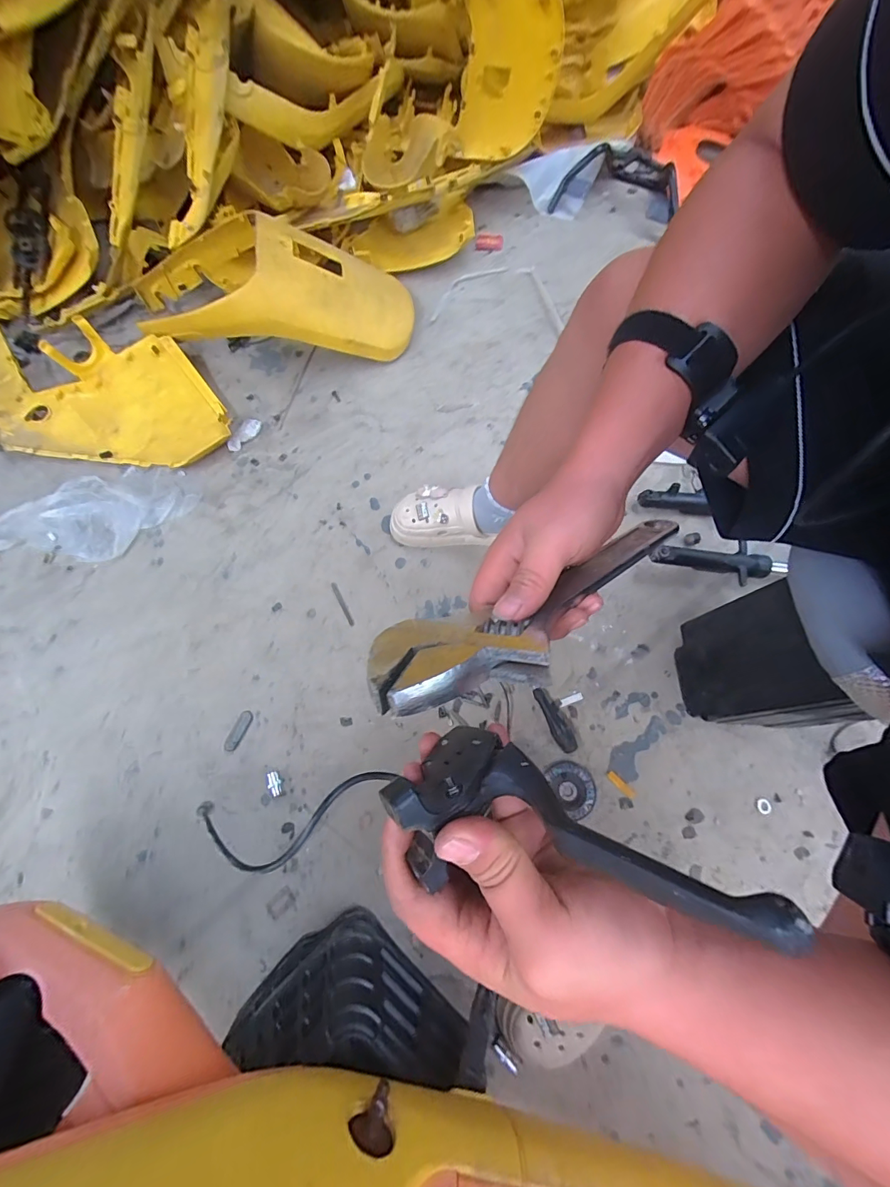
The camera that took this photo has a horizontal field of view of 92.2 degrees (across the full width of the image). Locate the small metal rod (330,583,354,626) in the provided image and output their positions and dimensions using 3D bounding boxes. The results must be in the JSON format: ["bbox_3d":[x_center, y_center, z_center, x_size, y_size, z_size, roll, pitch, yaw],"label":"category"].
[{"bbox_3d":[-0.199,0.019,0.827,0.011,0.005,0.100,-28,74,-8],"label":"small metal rod"}]

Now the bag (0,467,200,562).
[{"bbox_3d":[-0.728,-0.156,0.875,0.411,0.019,0.187,-13,72,-4],"label":"bag"}]

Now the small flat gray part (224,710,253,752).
[{"bbox_3d":[-0.361,0.240,0.748,0.024,0.004,0.070,21,73,7],"label":"small flat gray part"}]

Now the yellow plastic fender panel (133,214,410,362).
[{"bbox_3d":[-0.362,-0.638,0.932,0.575,0.199,0.244,-12,70,-4],"label":"yellow plastic fender panel"}]

